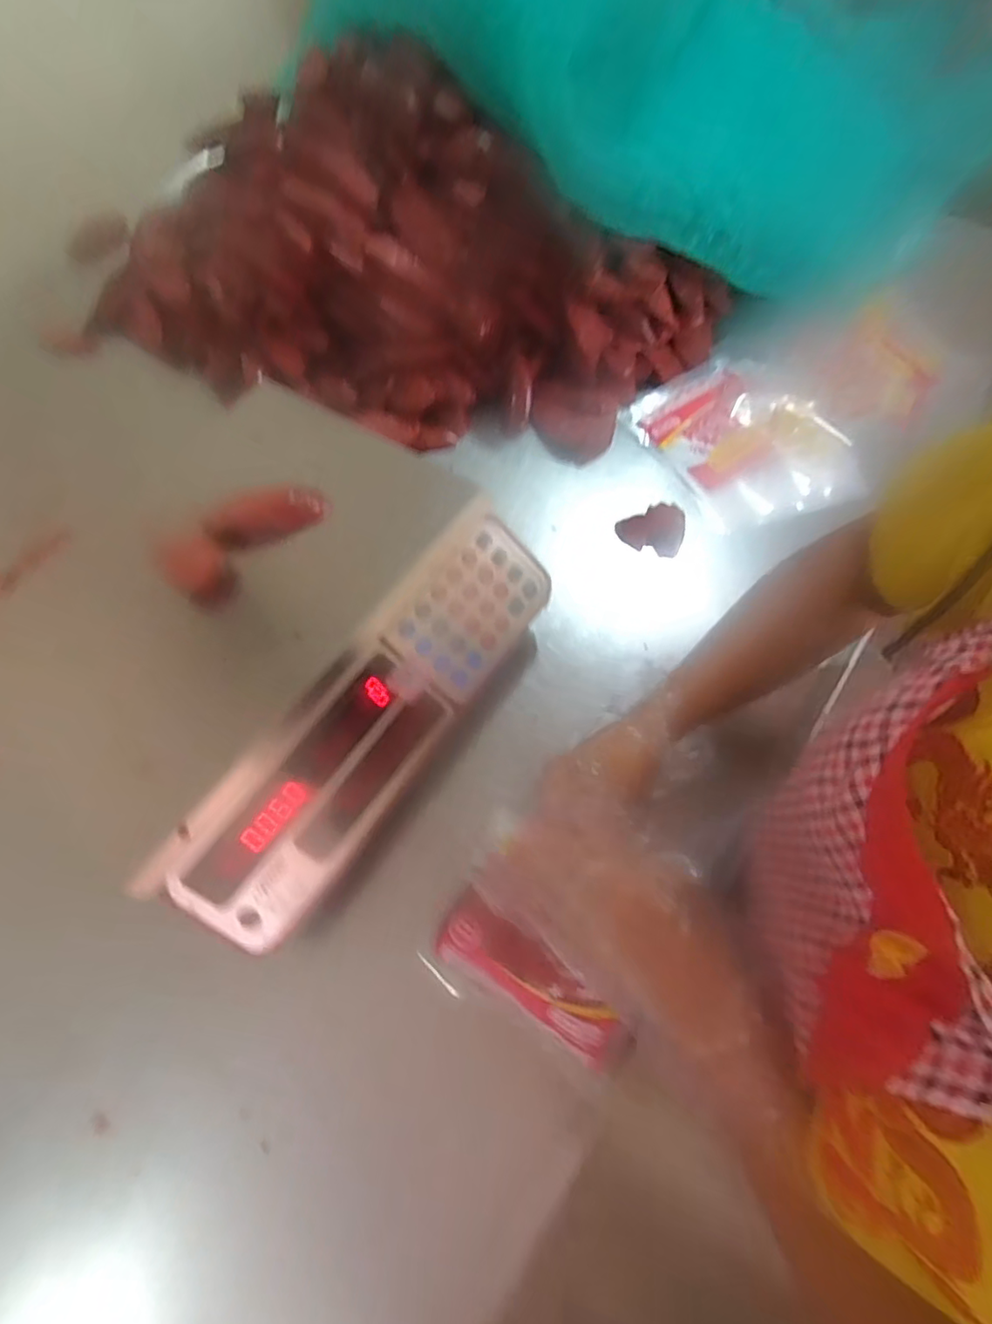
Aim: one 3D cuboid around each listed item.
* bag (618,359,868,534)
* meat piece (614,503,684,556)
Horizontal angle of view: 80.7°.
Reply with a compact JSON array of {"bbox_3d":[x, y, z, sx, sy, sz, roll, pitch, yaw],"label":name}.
[{"bbox_3d":[0.263,-0.234,0.605,0.191,0.023,0.217,-26,67,-10],"label":"bag"},{"bbox_3d":[0.147,-0.128,0.552,0.062,0.014,0.052,12,66,7],"label":"meat piece"}]

